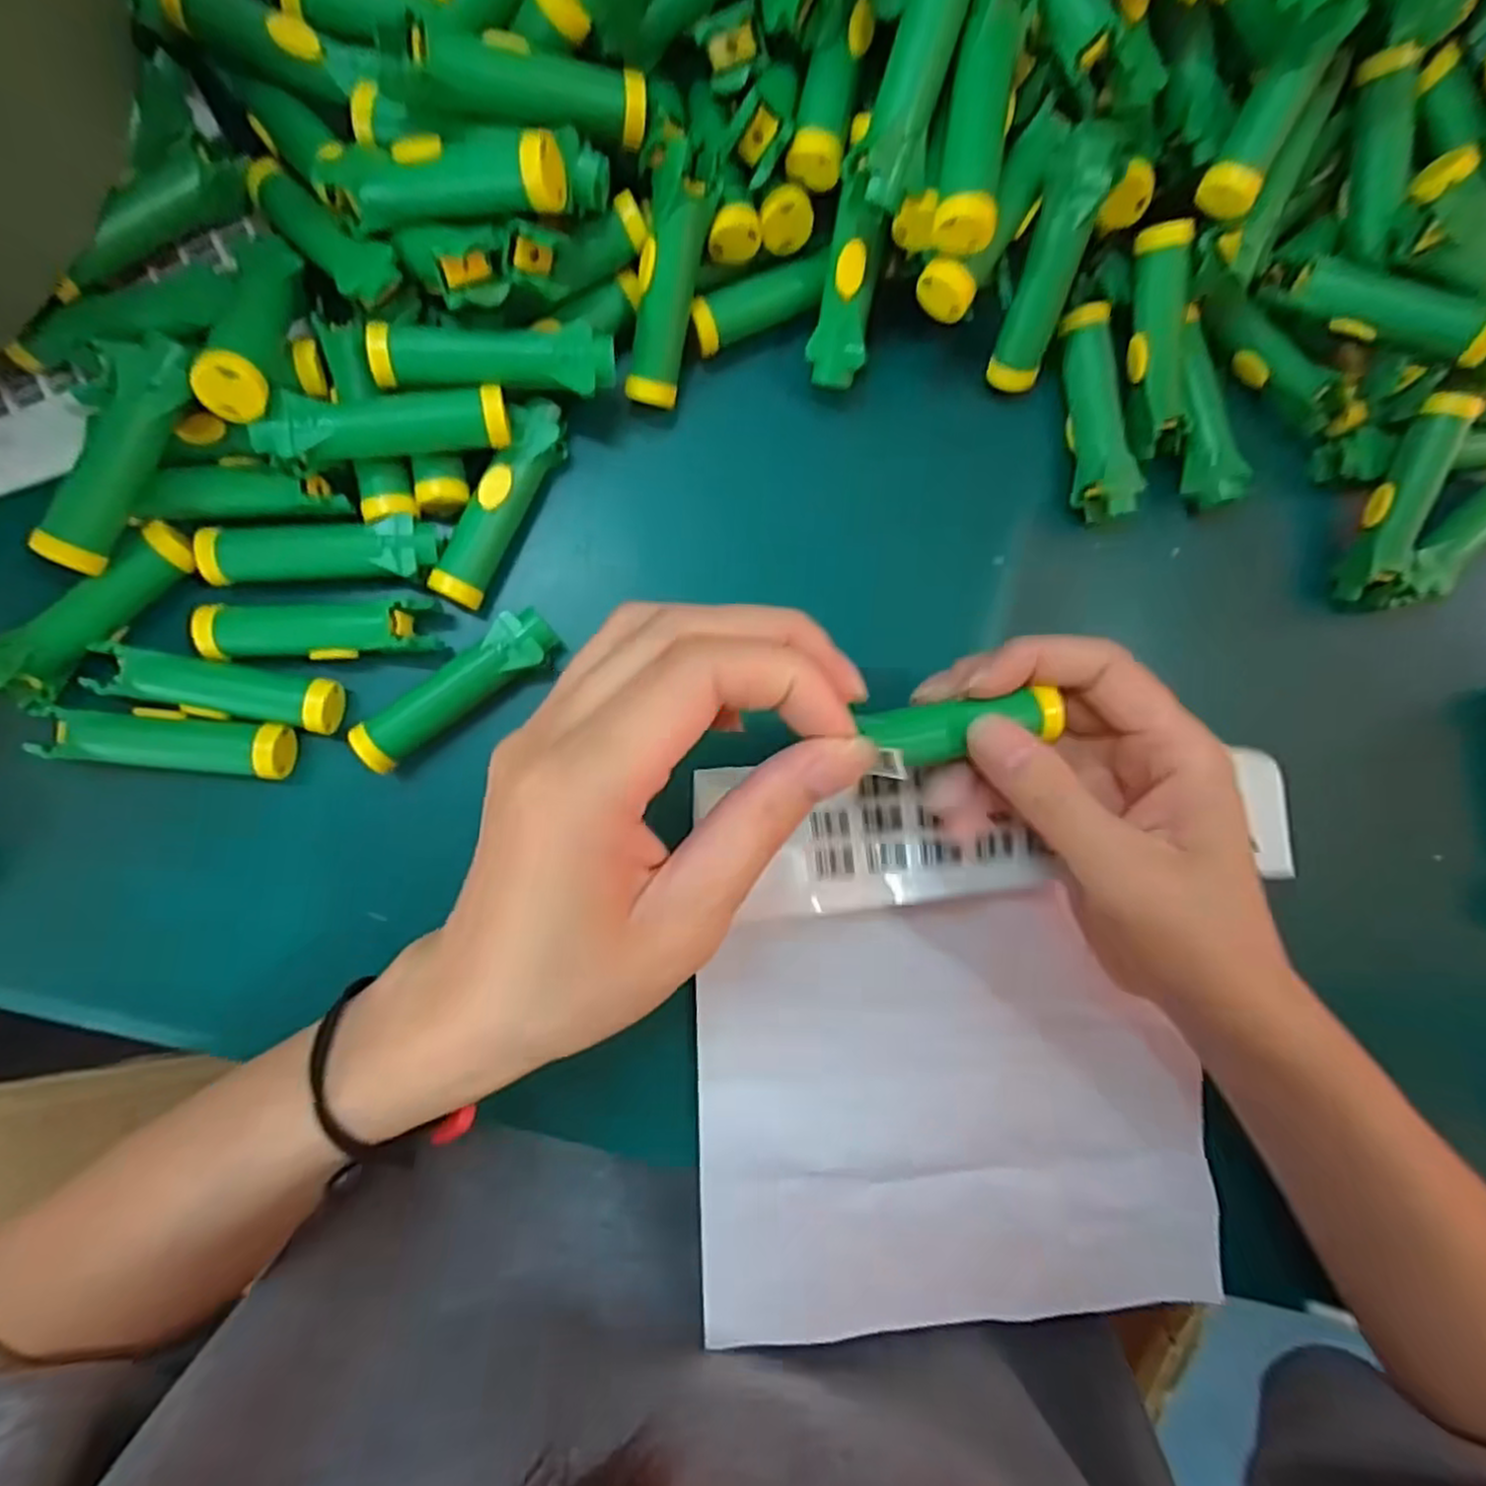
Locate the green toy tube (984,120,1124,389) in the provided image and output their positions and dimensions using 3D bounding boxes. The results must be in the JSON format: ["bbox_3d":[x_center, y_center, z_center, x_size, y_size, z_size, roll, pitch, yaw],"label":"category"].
[{"bbox_3d":[0.110,-0.170,0.269,0.019,0.083,0.019,-2,56,-5],"label":"green toy tube"}]

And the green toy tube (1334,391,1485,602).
[{"bbox_3d":[0.269,-0.097,0.301,0.021,0.017,0.081,14,102,-5],"label":"green toy tube"}]

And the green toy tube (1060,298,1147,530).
[{"bbox_3d":[0.142,-0.131,0.299,0.020,0.022,0.078,-11,90,-5],"label":"green toy tube"}]

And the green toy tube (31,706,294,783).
[{"bbox_3d":[-0.205,-0.001,0.268,0.079,0.018,0.020,6,88,-5],"label":"green toy tube"}]

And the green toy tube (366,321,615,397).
[{"bbox_3d":[-0.085,-0.132,0.262,0.078,0.024,0.020,-1,89,-5],"label":"green toy tube"}]

